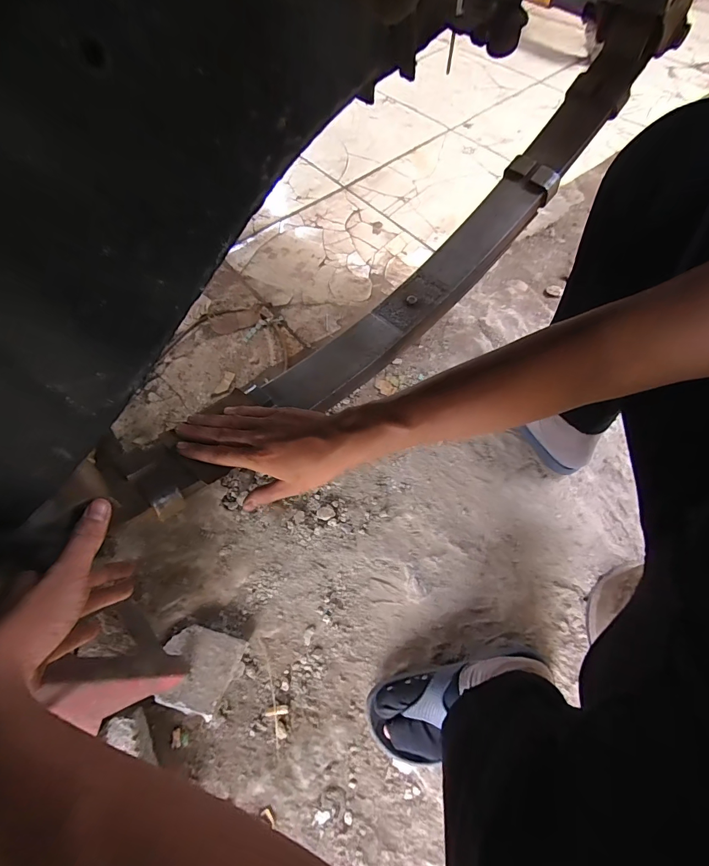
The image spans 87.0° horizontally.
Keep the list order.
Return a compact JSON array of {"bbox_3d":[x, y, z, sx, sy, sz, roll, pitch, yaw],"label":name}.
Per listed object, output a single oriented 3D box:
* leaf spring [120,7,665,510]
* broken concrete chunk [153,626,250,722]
[{"bbox_3d":[0.071,-0.198,0.447,0.072,0.152,0.770,42,79,19],"label":"leaf spring"},{"bbox_3d":[-0.222,0.339,0.537,0.106,0.035,0.100,12,65,10],"label":"broken concrete chunk"}]

